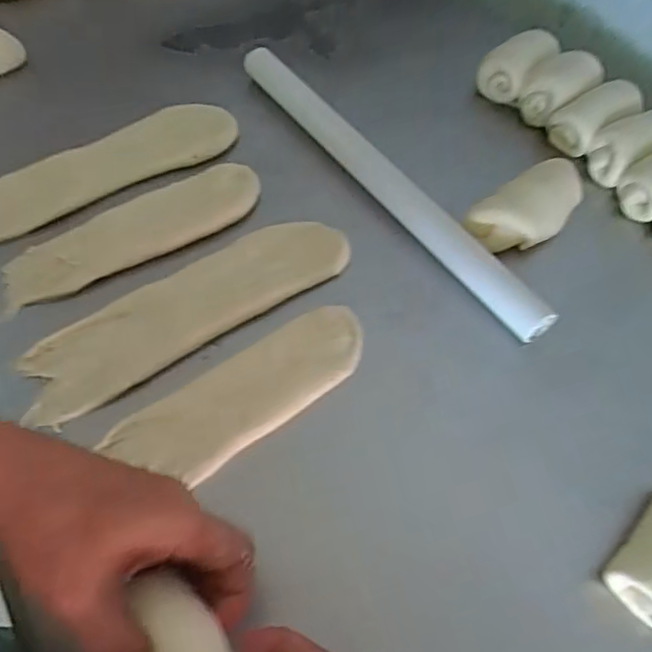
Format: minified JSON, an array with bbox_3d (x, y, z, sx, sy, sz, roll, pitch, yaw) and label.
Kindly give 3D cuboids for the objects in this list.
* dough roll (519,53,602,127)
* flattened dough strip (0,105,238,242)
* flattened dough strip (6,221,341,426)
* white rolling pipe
[{"bbox_3d":[0.239,-0.237,0.613,0.082,0.061,0.060,-40,68,-22],"label":"dough roll"},{"bbox_3d":[-0.217,-0.146,0.560,0.271,0.022,0.075,-27,63,-17],"label":"flattened dough strip"},{"bbox_3d":[-0.111,-0.017,0.478,0.270,0.013,0.076,-31,64,-18],"label":"flattened dough strip"},{"bbox_3d":[0.047,-0.137,0.555,0.038,0.037,0.414,-33,65,-19],"label":"white rolling pipe"}]

